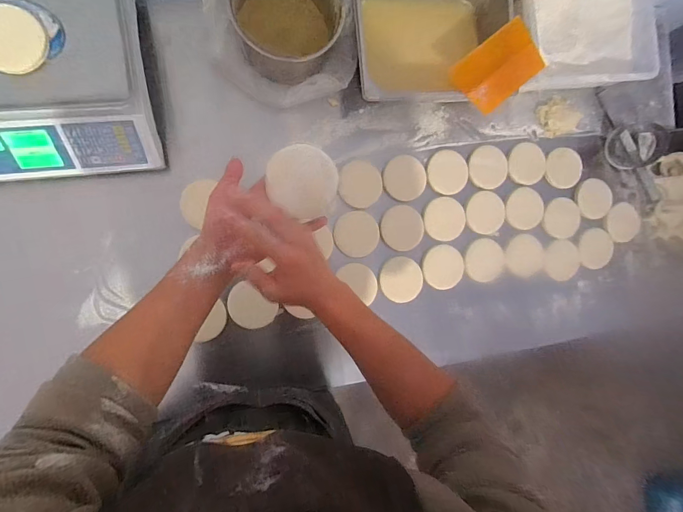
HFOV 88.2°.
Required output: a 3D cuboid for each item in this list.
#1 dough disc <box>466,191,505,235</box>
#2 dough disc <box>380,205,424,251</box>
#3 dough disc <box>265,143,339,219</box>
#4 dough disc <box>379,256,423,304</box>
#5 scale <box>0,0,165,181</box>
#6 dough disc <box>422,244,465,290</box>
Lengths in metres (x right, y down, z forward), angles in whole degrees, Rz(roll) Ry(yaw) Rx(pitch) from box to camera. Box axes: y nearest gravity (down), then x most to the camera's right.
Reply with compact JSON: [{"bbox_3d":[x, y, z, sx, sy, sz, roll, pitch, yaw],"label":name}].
[{"bbox_3d":[0.327,-0.098,0.798,0.088,0.010,0.093,-1,103,-6],"label":"dough disc"},{"bbox_3d":[0.131,-0.058,0.750,0.091,0.020,0.087,0,90,-10],"label":"dough disc"},{"bbox_3d":[-0.050,-0.098,0.468,0.087,0.005,0.094,-1,107,-5],"label":"dough disc"},{"bbox_3d":[0.130,0.052,0.765,0.088,0.011,0.098,-28,95,-8],"label":"dough disc"},{"bbox_3d":[-0.503,-0.309,0.572,0.335,0.140,0.337,-8,92,-11],"label":"scale"},{"bbox_3d":[0.225,0.024,0.772,0.090,0.008,0.096,-1,98,-8],"label":"dough disc"}]

